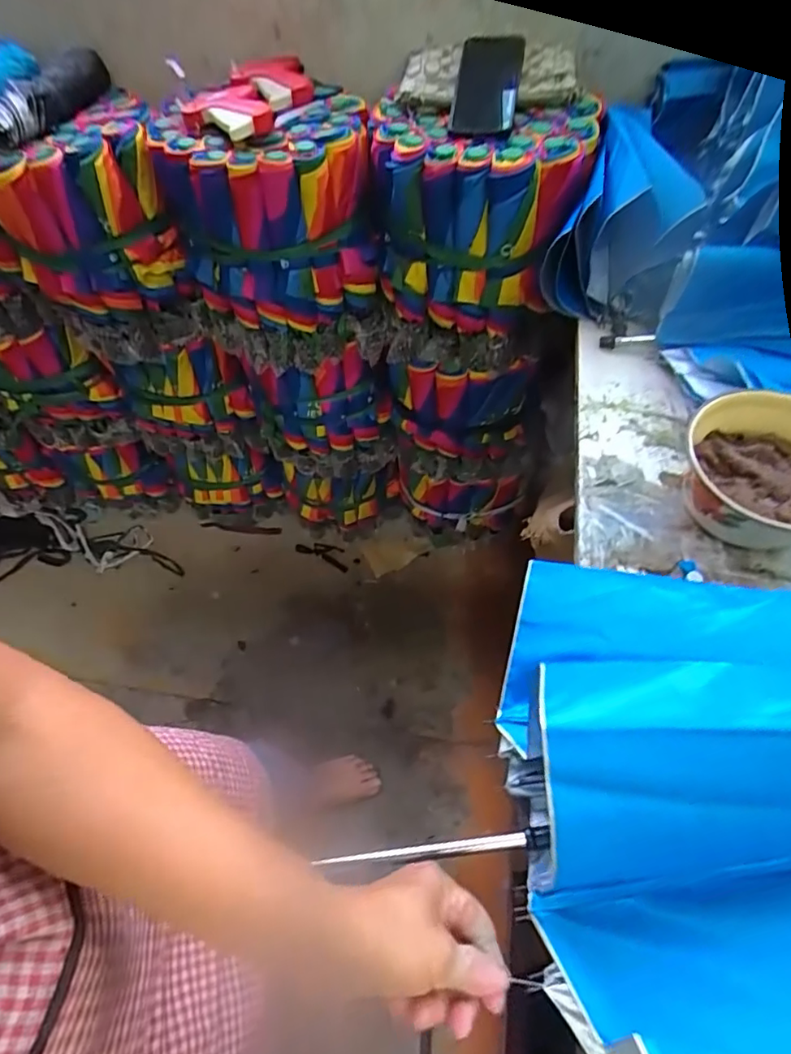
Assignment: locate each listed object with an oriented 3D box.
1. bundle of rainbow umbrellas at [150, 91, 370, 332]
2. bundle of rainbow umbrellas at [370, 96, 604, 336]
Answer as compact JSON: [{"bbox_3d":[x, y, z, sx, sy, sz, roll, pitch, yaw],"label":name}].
[{"bbox_3d":[-0.180,-0.423,0.736,0.302,0.238,0.141,-1,59,5],"label":"bundle of rainbow umbrellas"},{"bbox_3d":[0.097,-0.400,0.704,0.264,0.226,0.157,26,64,19],"label":"bundle of rainbow umbrellas"}]

